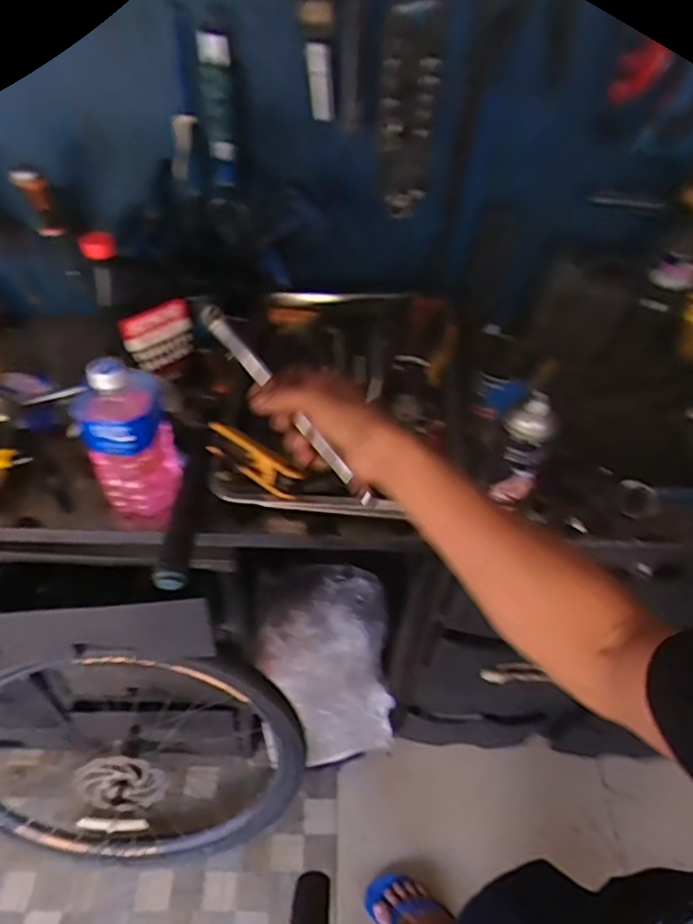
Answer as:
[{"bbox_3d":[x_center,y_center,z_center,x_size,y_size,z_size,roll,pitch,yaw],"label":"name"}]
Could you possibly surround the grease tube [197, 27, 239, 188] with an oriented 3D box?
[{"bbox_3d":[-0.160,-0.438,0.760,0.039,0.165,0.021,-4,50,-8],"label":"grease tube"}]

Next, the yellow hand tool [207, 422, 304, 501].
[{"bbox_3d":[-0.106,-0.002,0.687,0.126,0.030,0.031,30,53,20],"label":"yellow hand tool"}]

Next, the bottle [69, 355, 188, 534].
[{"bbox_3d":[-0.247,-0.023,0.698,0.086,0.215,0.087,-2,50,-6],"label":"bottle"}]

